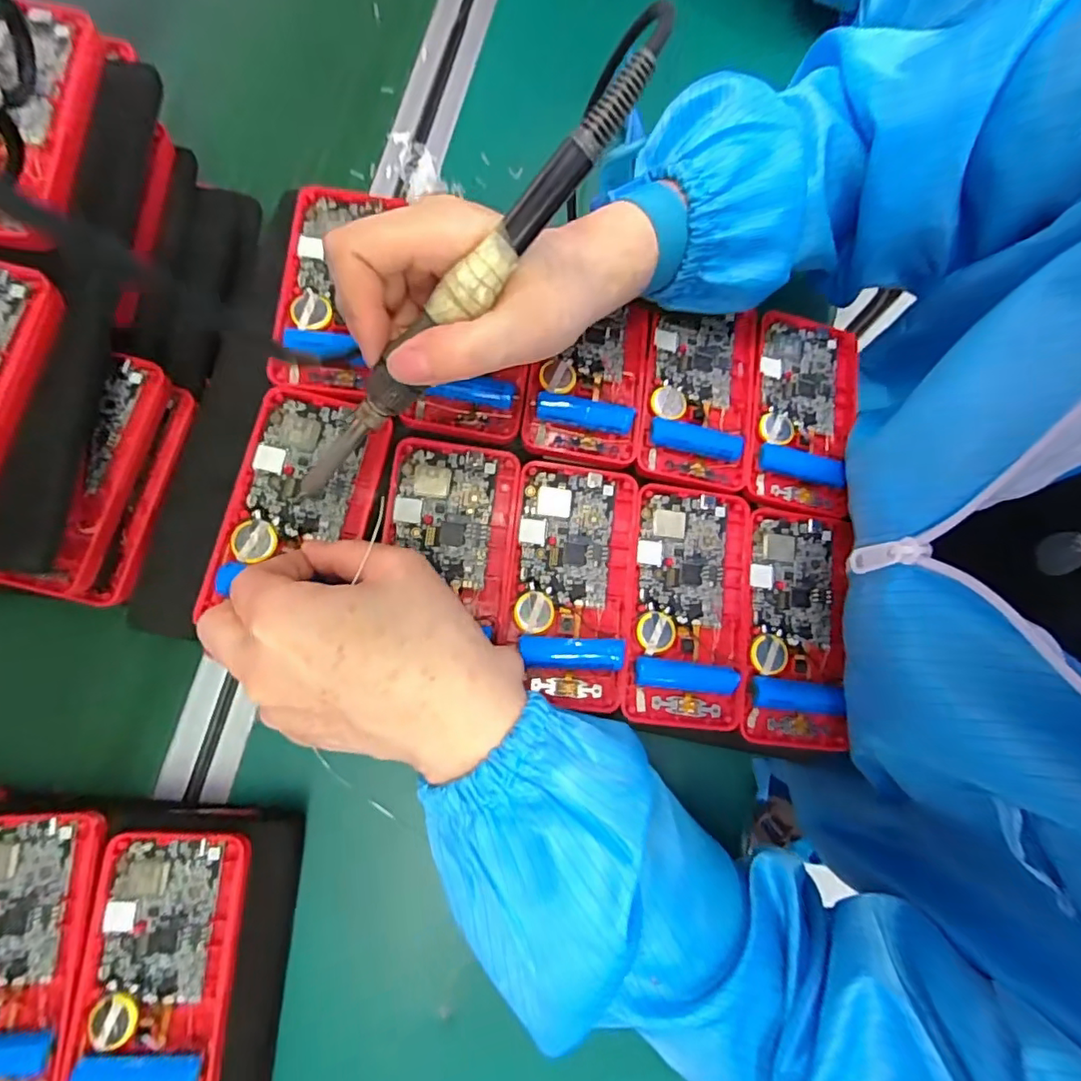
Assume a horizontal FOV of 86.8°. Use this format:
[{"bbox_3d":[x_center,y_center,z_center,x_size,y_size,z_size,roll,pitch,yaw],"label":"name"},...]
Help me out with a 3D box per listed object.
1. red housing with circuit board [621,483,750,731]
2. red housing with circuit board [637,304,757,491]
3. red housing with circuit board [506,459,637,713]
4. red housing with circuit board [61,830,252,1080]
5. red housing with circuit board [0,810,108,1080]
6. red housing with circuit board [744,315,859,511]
[{"bbox_3d":[0.077,0.033,0.295,0.060,0.011,0.121,7,80,-6],"label":"red housing with circuit board"},{"bbox_3d":[0.088,-0.082,0.319,0.063,0.018,0.109,8,80,-6],"label":"red housing with circuit board"},{"bbox_3d":[0.015,0.020,0.288,0.059,0.014,0.118,7,80,-6],"label":"red housing with circuit board"},{"bbox_3d":[-0.173,0.198,0.258,0.063,0.011,0.121,5,80,-6],"label":"red housing with circuit board"},{"bbox_3d":[-0.238,0.187,0.254,0.065,0.013,0.121,3,80,-6],"label":"red housing with circuit board"},{"bbox_3d":[0.152,-0.074,0.328,0.061,0.019,0.121,13,79,-5],"label":"red housing with circuit board"}]

